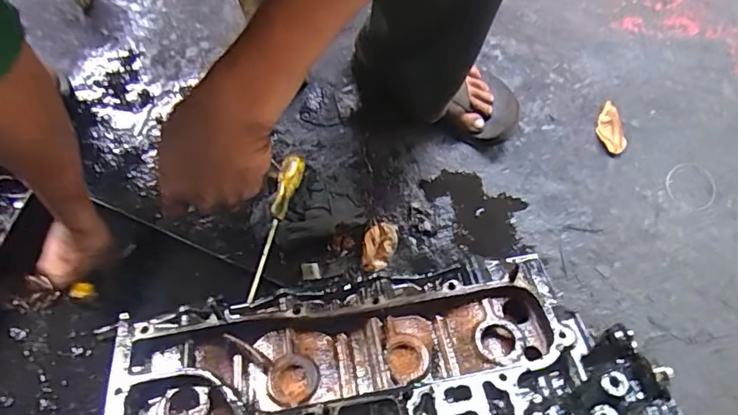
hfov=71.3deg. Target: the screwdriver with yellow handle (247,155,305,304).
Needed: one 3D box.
[{"bbox_3d":[-0.136,0.023,0.738,0.029,0.024,0.232,12,64,3],"label":"screwdriver with yellow handle"}]

